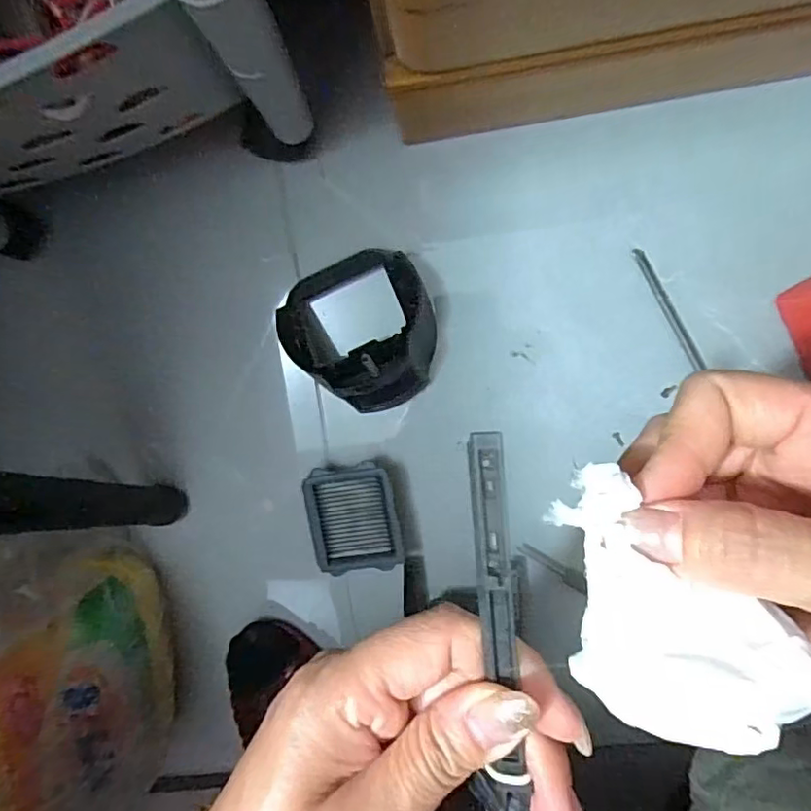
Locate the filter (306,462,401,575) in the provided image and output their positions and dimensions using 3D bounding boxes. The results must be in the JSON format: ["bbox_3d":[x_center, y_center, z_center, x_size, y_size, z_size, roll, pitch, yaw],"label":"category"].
[{"bbox_3d":[-0.041,0.089,0.453,0.069,0.017,0.084,-12,97,6],"label":"filter"}]

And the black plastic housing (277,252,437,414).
[{"bbox_3d":[-0.031,-0.052,0.428,0.108,0.049,0.113,1,98,4],"label":"black plastic housing"}]

